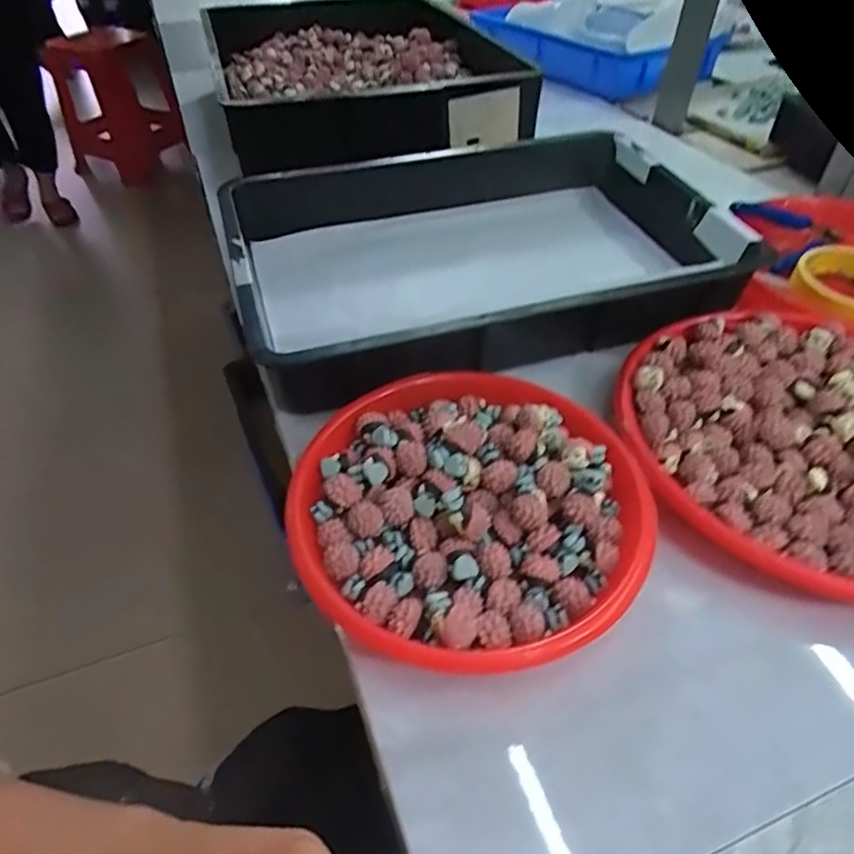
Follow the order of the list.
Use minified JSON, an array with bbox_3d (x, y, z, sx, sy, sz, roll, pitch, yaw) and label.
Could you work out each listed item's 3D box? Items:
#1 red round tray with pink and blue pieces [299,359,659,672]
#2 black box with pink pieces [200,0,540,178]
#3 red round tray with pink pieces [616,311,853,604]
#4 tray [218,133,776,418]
[{"bbox_3d":[0.024,0.042,0.342,0.188,0.043,0.191,-1,45,1],"label":"red round tray with pink and blue pieces"},{"bbox_3d":[-0.085,-0.479,0.806,0.368,0.083,0.584,-13,46,-11],"label":"black box with pink pieces"},{"bbox_3d":[0.240,0.010,0.375,0.228,0.041,0.215,-1,45,1],"label":"red round tray with pink pieces"},{"bbox_3d":[0.040,-0.151,0.513,0.388,0.074,0.247,-16,47,-14],"label":"tray"}]

